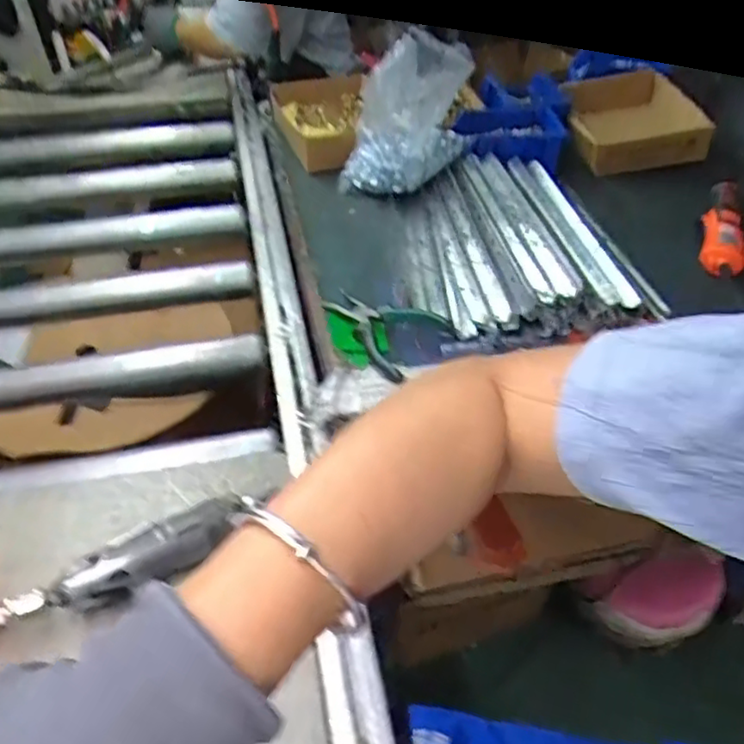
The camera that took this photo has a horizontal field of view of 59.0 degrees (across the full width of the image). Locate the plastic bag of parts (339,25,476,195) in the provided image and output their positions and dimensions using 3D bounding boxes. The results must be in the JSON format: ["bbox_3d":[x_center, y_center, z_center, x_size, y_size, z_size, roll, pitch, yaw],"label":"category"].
[{"bbox_3d":[0.049,-0.368,0.926,0.174,0.153,0.206,2,44,4],"label":"plastic bag of parts"}]

